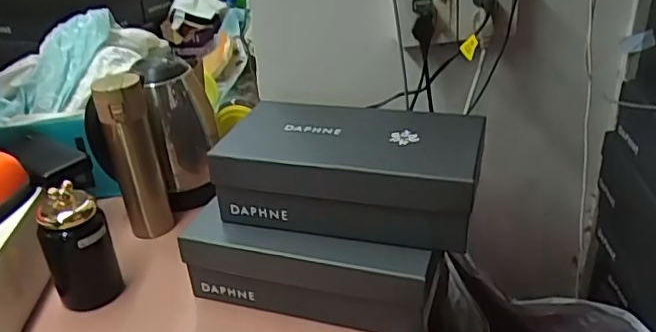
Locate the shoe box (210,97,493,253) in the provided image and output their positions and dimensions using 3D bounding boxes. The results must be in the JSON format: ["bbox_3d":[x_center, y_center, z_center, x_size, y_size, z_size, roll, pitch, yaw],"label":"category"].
[{"bbox_3d":[0.027,0.000,0.708,0.293,0.104,0.163,6,30,15],"label":"shoe box"}]

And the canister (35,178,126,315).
[{"bbox_3d":[-0.308,0.103,0.722,0.067,0.158,0.063,11,33,26],"label":"canister"}]

